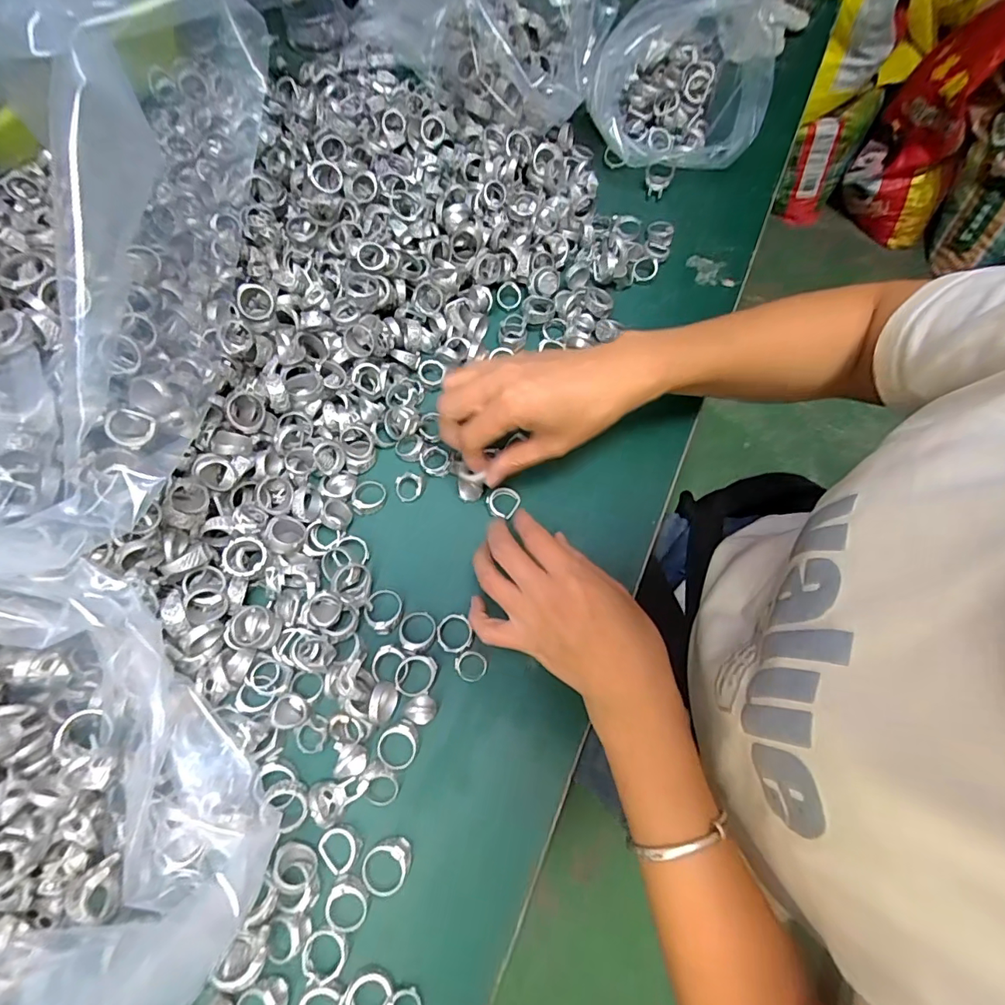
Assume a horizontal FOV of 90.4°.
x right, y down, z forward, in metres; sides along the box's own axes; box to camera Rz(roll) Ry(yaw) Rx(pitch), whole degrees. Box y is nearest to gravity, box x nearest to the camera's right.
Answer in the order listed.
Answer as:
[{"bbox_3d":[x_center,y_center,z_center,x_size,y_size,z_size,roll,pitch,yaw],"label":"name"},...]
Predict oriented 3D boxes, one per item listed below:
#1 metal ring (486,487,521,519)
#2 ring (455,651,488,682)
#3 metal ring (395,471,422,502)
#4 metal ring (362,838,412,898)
[{"bbox_3d":[0.000,0.000,0.366,0.021,0.006,0.024,39,73,11],"label":"metal ring"},{"bbox_3d":[-0.020,0.107,0.325,0.019,0.004,0.020,1,69,-2],"label":"ring"},{"bbox_3d":[-0.070,-0.012,0.368,0.020,0.010,0.021,1,69,-2],"label":"metal ring"},{"bbox_3d":[-0.067,0.208,0.285,0.024,0.014,0.030,27,71,8],"label":"metal ring"}]

